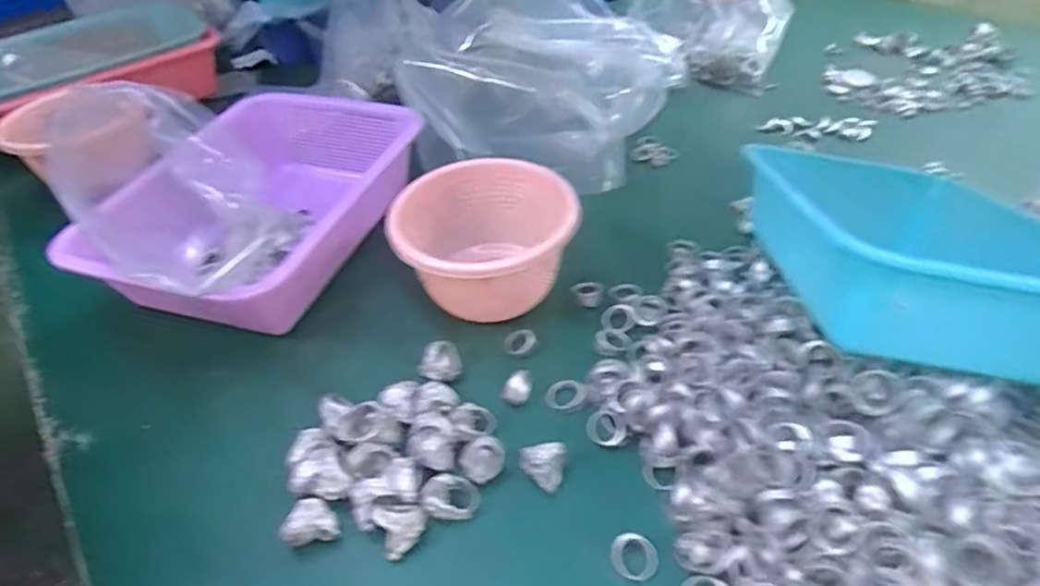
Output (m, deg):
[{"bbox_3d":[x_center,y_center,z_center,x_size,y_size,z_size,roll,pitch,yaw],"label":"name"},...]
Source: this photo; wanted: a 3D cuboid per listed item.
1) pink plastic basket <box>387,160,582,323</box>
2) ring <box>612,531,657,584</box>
[{"bbox_3d":[-0.028,-0.036,0.507,0.139,0.092,0.129,-3,43,3],"label":"pink plastic basket"},{"bbox_3d":[0.068,0.156,0.357,0.027,0.013,0.024,-2,43,5],"label":"ring"}]

